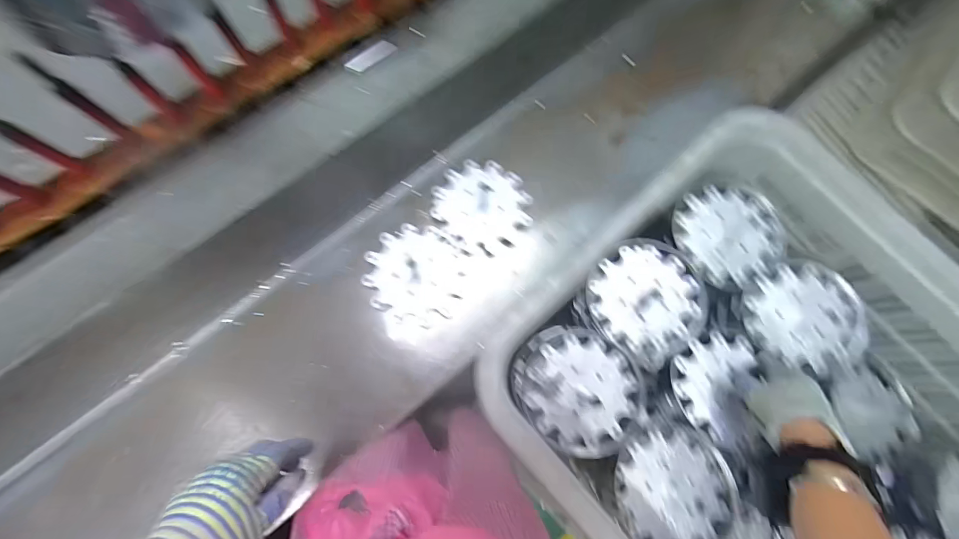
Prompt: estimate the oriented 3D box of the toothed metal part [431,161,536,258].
[{"bbox_3d":[0.005,-0.102,0.636,0.138,0.031,0.140,0,82,-1],"label":"toothed metal part"}]

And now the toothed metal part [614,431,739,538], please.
[{"bbox_3d":[0.257,0.291,0.527,0.149,0.020,0.147,0,82,-1],"label":"toothed metal part"}]

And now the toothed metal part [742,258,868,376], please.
[{"bbox_3d":[0.489,0.075,0.603,0.153,0.029,0.167,0,82,-1],"label":"toothed metal part"}]

